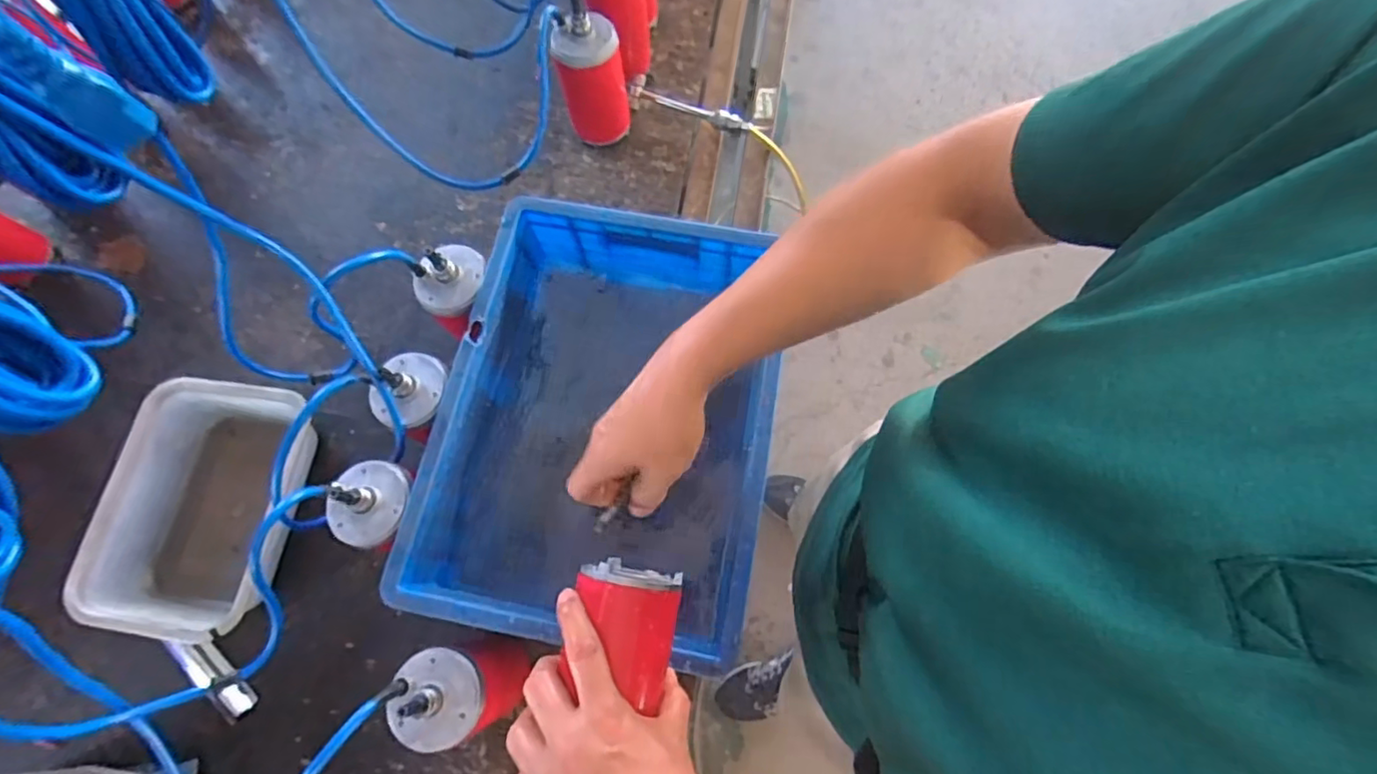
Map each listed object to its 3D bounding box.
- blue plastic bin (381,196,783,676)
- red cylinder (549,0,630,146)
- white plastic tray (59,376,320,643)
[{"bbox_3d":[-0.074,0.038,0.604,0.295,0.151,0.392,9,73,3],"label":"blue plastic bin"},{"bbox_3d":[-0.118,-0.383,0.723,0.079,0.159,0.068,-12,73,-4],"label":"red cylinder"},{"bbox_3d":[-0.515,0.126,0.631,0.202,0.069,0.252,6,72,2],"label":"white plastic tray"}]

